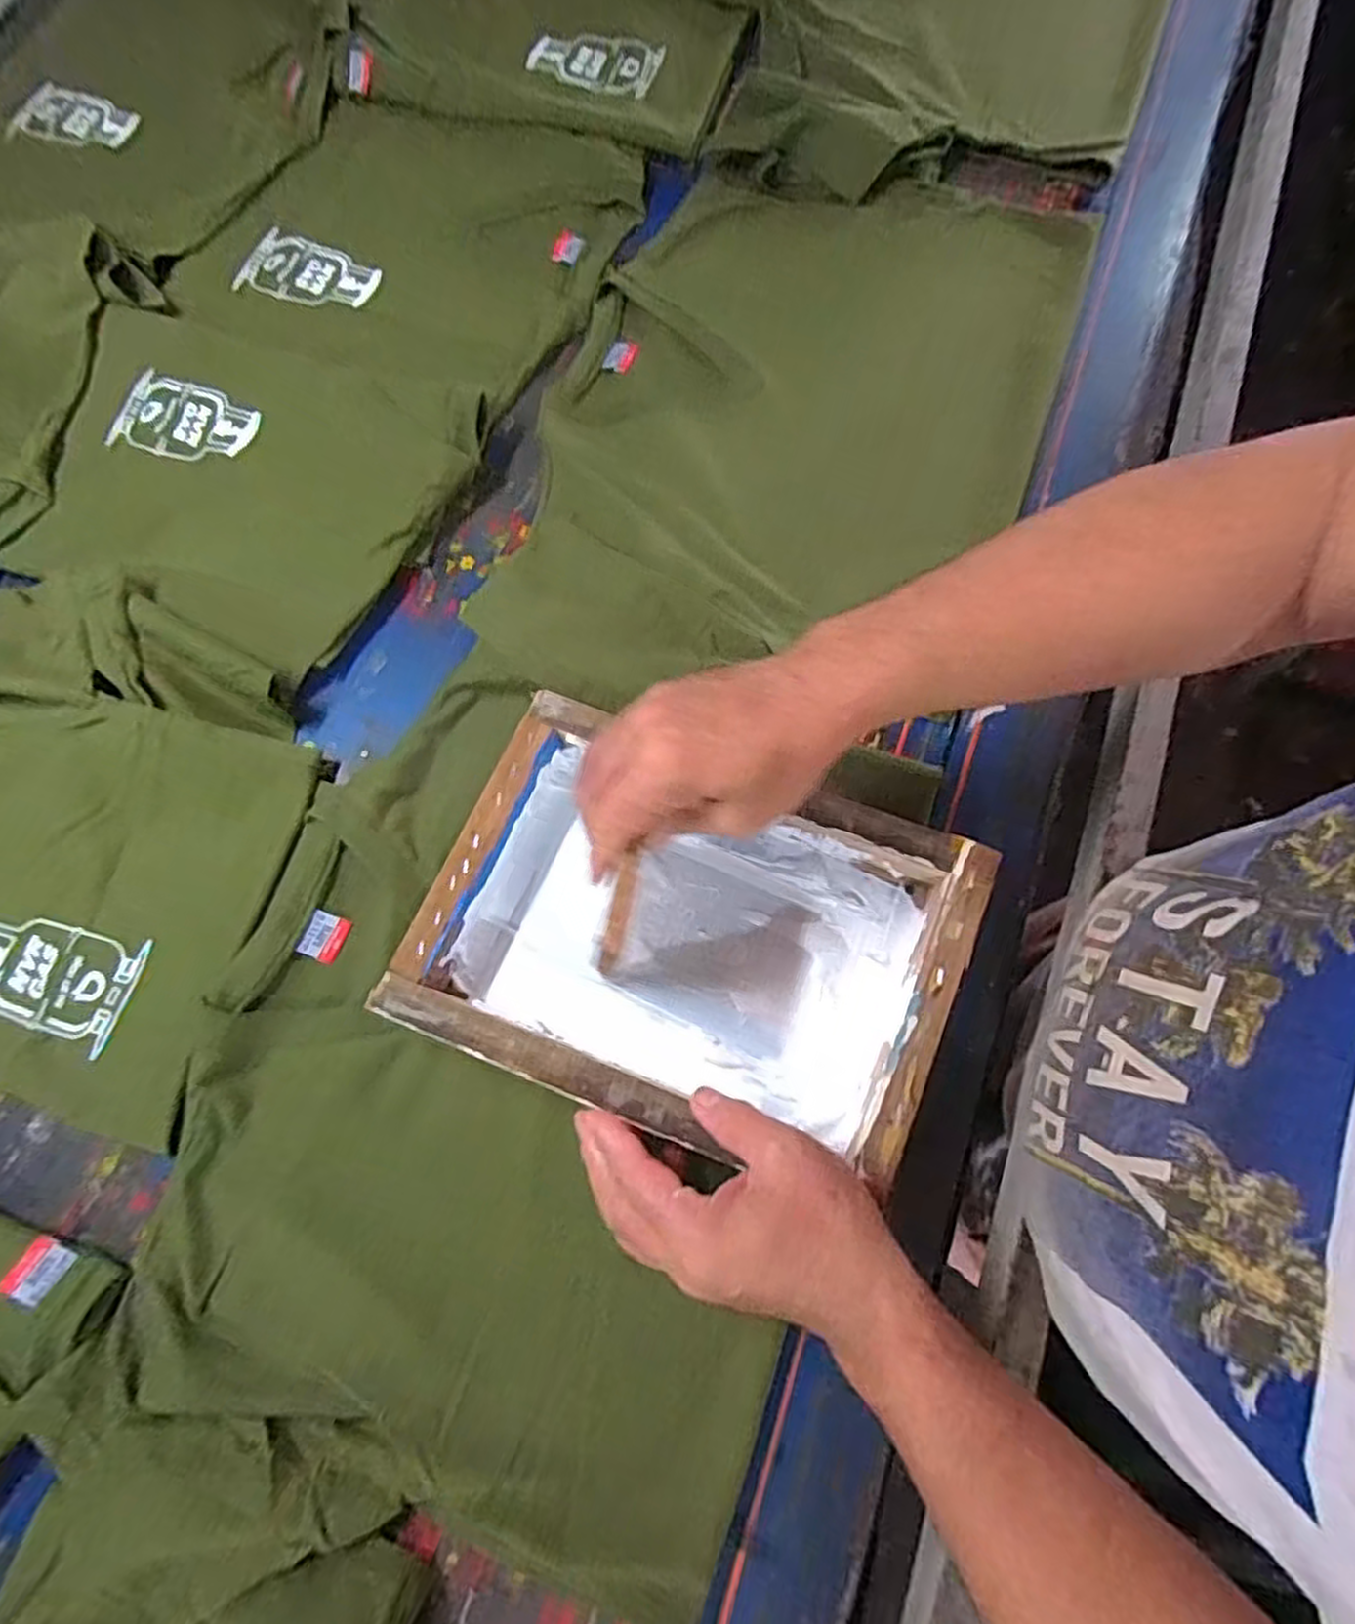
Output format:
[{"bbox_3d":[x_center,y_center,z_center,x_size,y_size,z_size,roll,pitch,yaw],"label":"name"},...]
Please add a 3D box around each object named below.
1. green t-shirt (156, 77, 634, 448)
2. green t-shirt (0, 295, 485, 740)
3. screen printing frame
[{"bbox_3d":[-0.227,-0.501,0.683,0.369,0.031,0.330,29,74,14],"label":"green t-shirt"},{"bbox_3d":[-0.368,-0.251,0.586,0.354,0.036,0.319,28,75,10],"label":"green t-shirt"},{"bbox_3d":[0.008,0.076,0.473,0.302,0.048,0.215,20,74,8],"label":"screen printing frame"}]

